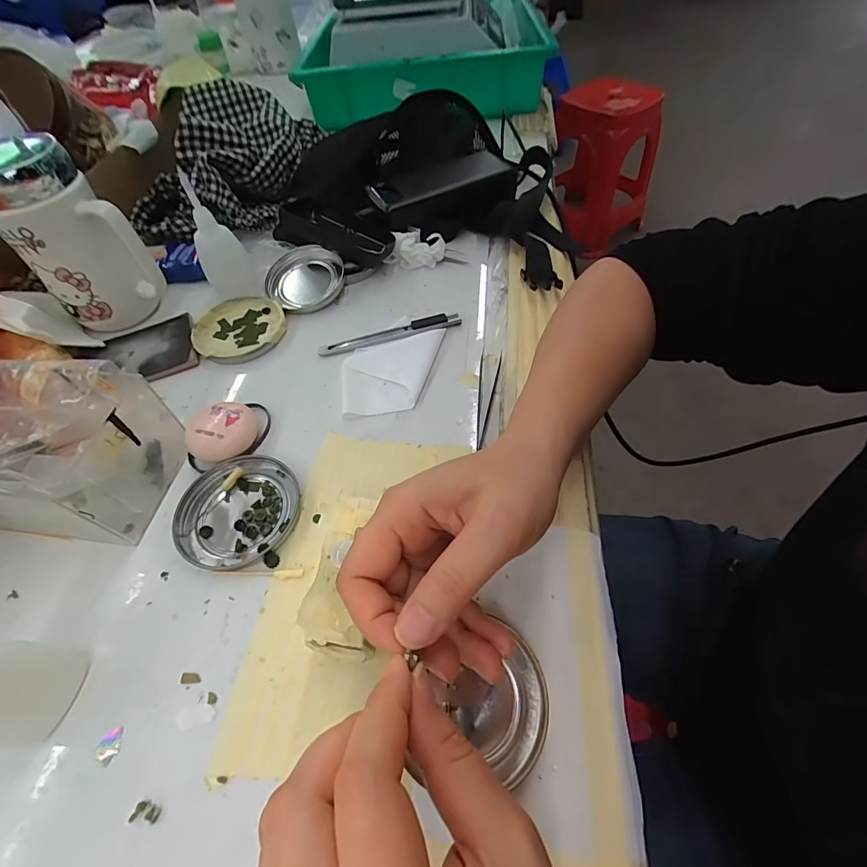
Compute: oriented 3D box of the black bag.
[{"bbox_3d":[-0.009,-0.293,0.467,0.331,0.080,0.294,14,57,13],"label":"black bag"}]

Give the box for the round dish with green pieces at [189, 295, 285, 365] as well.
[{"bbox_3d":[-0.175,-0.095,0.382,0.079,0.010,0.079,-2,55,2],"label":"round dish with green pieces"}]

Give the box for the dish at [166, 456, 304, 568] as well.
[{"bbox_3d":[-0.130,0.050,0.280,0.078,0.010,0.073,-2,55,2],"label":"dish"}]

